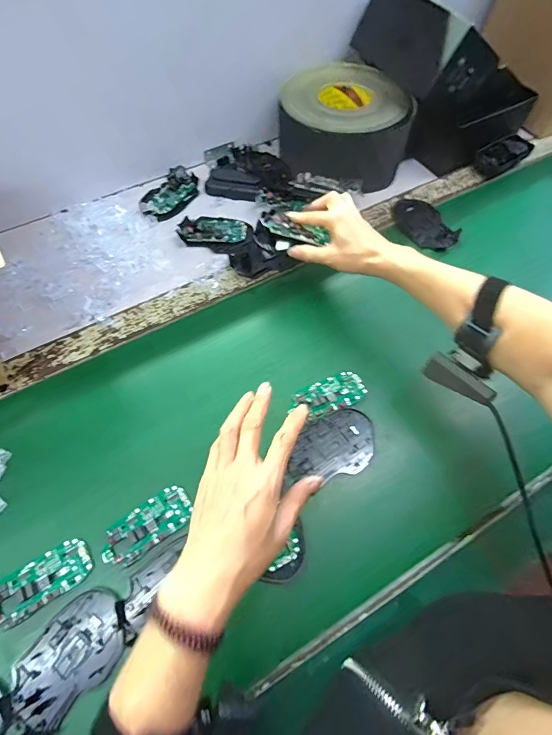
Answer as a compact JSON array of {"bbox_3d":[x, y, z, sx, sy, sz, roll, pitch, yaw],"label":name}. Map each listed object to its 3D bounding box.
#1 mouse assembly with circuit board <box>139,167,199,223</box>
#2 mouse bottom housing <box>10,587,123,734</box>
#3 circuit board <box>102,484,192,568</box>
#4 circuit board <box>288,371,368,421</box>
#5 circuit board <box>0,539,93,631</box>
[{"bbox_3d":[-0.180,-0.300,0.609,0.069,0.020,0.115,28,67,12],"label":"mouse assembly with circuit board"},{"bbox_3d":[-0.191,0.269,0.332,0.105,0.013,0.071,-42,72,-19],"label":"mouse bottom housing"},{"bbox_3d":[-0.138,0.169,0.381,0.097,0.008,0.045,-34,70,-16],"label":"circuit board"},{"bbox_3d":[0.068,0.033,0.449,0.092,0.007,0.046,-22,67,-12],"label":"circuit board"},{"bbox_3d":[-0.235,0.214,0.356,0.092,0.005,0.046,-30,69,-15],"label":"circuit board"}]

